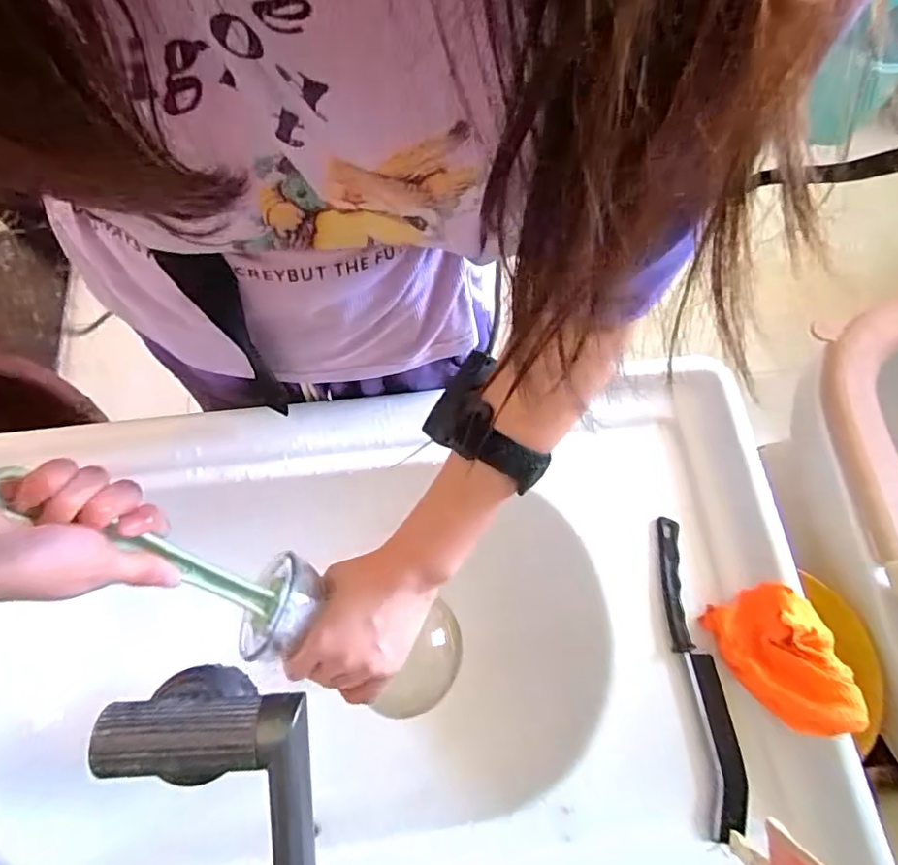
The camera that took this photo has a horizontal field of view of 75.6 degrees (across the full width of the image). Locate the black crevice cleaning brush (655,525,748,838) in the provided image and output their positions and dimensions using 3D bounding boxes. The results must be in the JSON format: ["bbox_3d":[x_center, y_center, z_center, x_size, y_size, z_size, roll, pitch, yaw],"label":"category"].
[{"bbox_3d":[0.192,0.179,0.446,0.030,0.010,0.224,-3,68,-2],"label":"black crevice cleaning brush"}]

